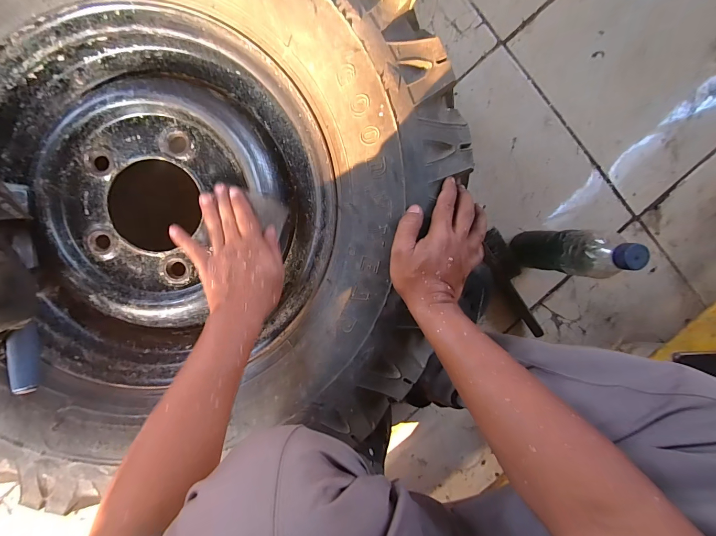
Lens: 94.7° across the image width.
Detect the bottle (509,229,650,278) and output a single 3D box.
[{"bbox_3d":[0.304,-0.024,0.493,0.055,0.222,0.064,3,95,-4],"label":"bottle"}]

